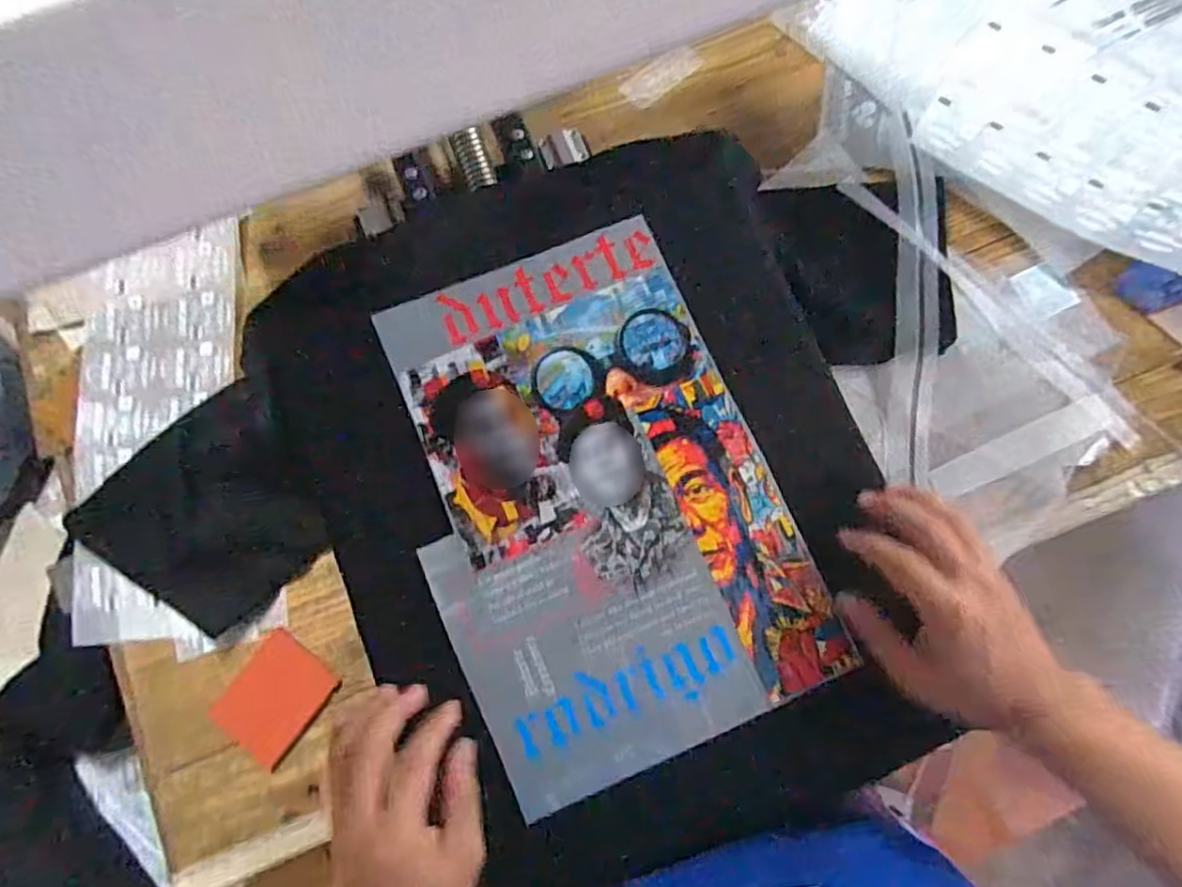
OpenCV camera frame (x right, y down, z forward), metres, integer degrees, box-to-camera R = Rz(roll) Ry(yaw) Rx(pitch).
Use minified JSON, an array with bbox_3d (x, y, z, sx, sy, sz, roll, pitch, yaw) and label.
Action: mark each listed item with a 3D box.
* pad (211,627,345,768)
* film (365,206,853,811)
[{"bbox_3d":[-0.284,0.229,0.594,0.079,0.008,0.095,38,80,7],"label":"pad"},{"bbox_3d":[-0.001,0.036,0.491,0.254,0.005,0.376,-23,79,-4],"label":"film"}]

